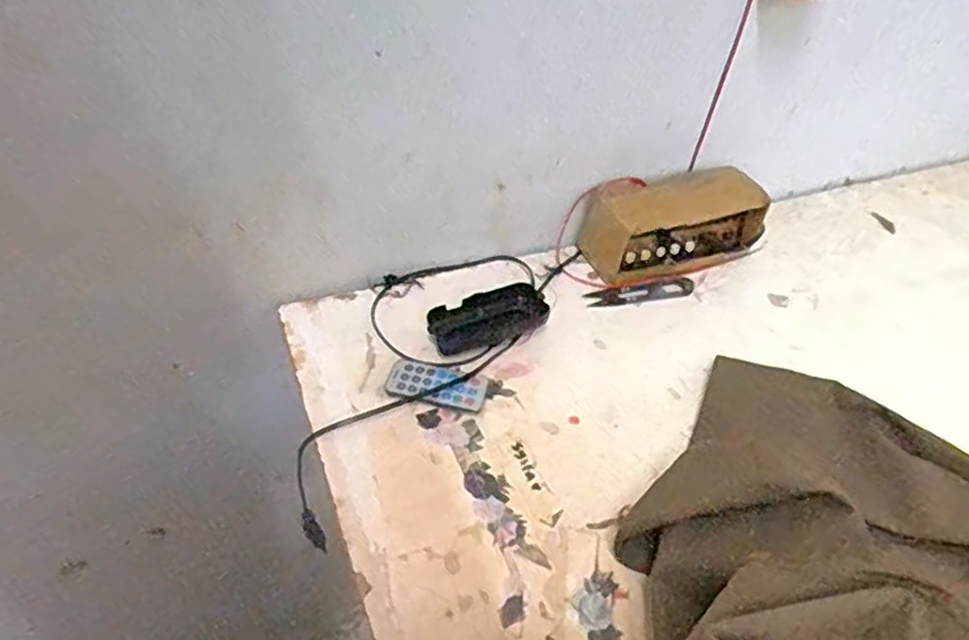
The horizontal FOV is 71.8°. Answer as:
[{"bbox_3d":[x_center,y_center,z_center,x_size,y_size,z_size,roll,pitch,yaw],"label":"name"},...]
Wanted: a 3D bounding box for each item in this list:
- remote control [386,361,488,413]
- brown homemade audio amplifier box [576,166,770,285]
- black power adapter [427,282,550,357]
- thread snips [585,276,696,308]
[{"bbox_3d":[-0.041,0.056,0.573,0.082,0.004,0.038,10,44,4],"label":"remote control"},{"bbox_3d":[0.200,-0.101,0.708,0.184,0.076,0.072,-11,47,-17],"label":"brown homemade audio amplifier box"},{"bbox_3d":[0.004,-0.002,0.622,0.109,0.031,0.046,-11,47,-17],"label":"black power adapter"},{"bbox_3d":[0.160,-0.029,0.688,0.120,0.008,0.026,-7,45,-13],"label":"thread snips"}]

